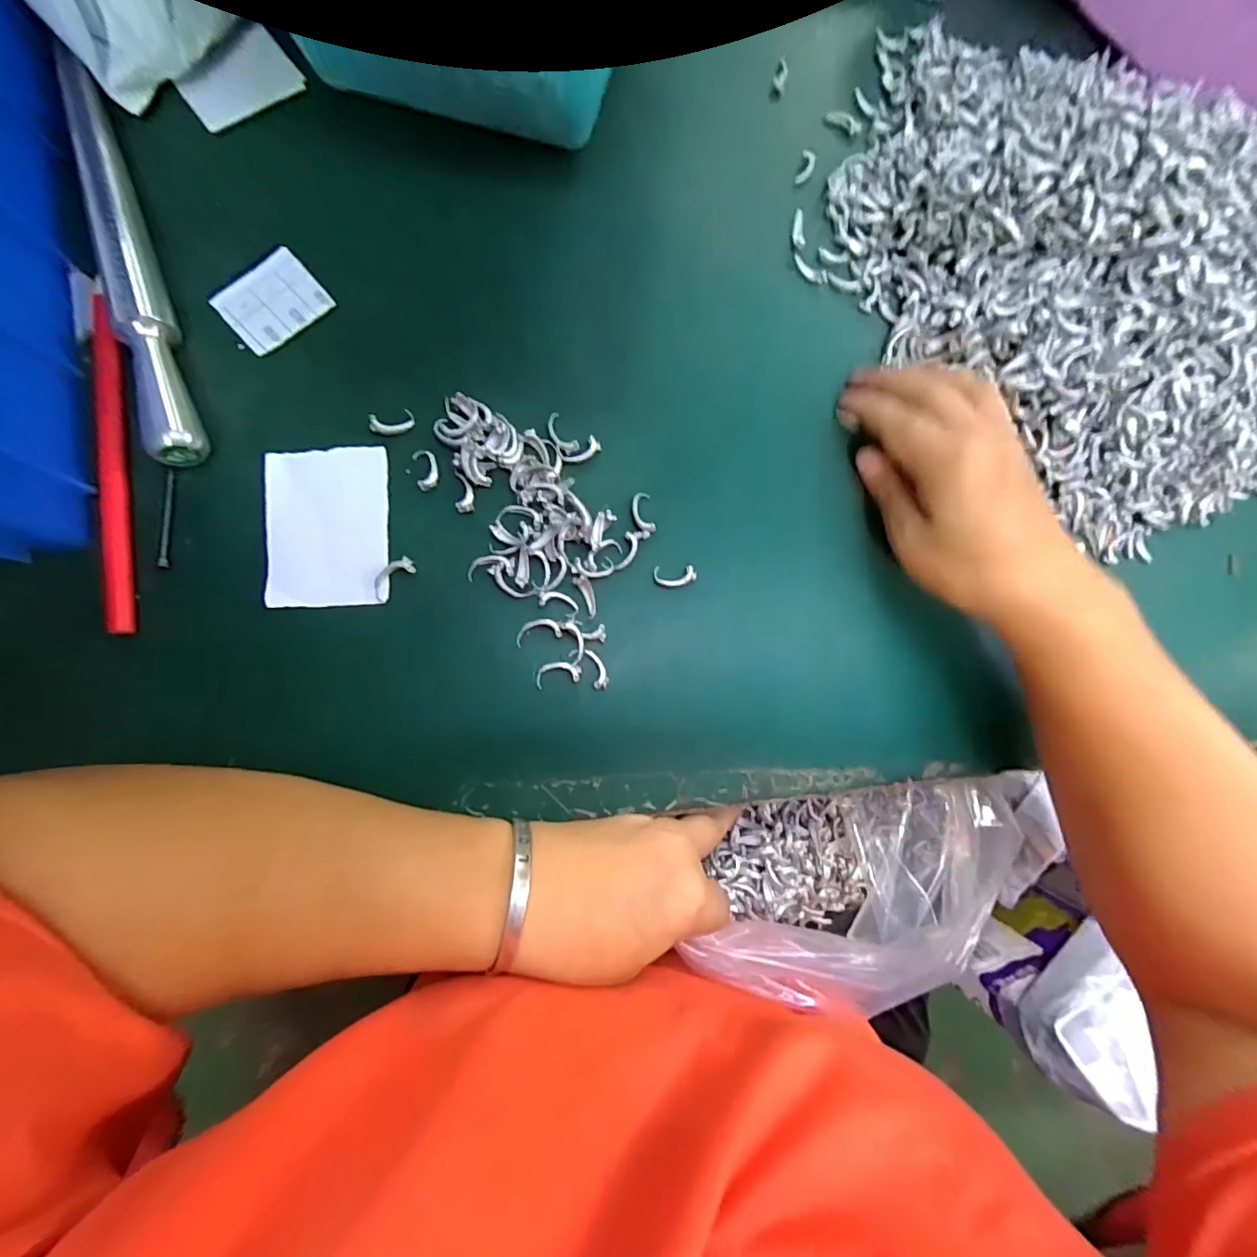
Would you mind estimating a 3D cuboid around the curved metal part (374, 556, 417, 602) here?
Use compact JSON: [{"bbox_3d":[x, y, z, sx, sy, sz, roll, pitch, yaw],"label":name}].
[{"bbox_3d":[-0.112,-0.025,0.251,0.023,0.006,0.011,-44,90,-9],"label":"curved metal part"}]

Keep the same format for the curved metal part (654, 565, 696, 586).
[{"bbox_3d":[0.024,-0.027,0.267,0.021,0.004,0.011,0,84,-7],"label":"curved metal part"}]

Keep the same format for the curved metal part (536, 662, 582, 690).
[{"bbox_3d":[-0.034,0.022,0.255,0.022,0.004,0.011,-10,85,-8],"label":"curved metal part"}]

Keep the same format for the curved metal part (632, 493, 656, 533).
[{"bbox_3d":[0.008,-0.059,0.269,0.010,0.004,0.021,-11,85,-8],"label":"curved metal part"}]

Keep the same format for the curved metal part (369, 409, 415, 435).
[{"bbox_3d":[-0.115,-0.100,0.258,0.020,0.004,0.011,-16,86,-8],"label":"curved metal part"}]

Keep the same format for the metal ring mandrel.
[{"bbox_3d":[-0.225,-0.165,0.240,0.021,0.016,0.190,-16,86,-8],"label":"metal ring mandrel"}]

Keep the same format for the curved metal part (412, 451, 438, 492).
[{"bbox_3d":[-0.098,-0.078,0.257,0.011,0.005,0.020,-15,86,-8],"label":"curved metal part"}]

